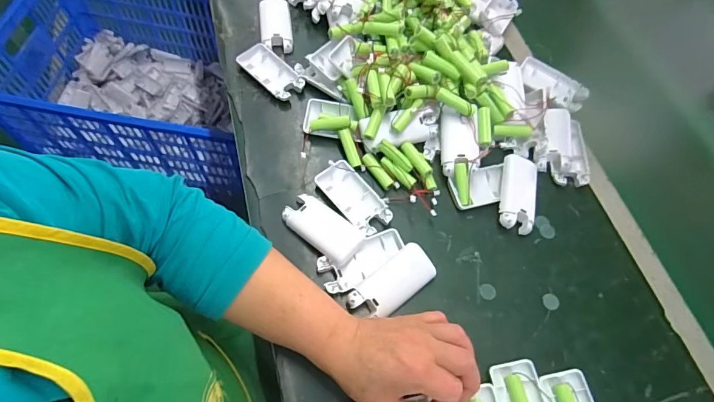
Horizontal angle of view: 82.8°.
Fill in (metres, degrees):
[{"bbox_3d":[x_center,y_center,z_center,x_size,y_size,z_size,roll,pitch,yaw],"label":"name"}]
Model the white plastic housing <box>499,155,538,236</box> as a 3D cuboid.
[{"bbox_3d":[0.190,-0.009,0.476,0.044,0.021,0.095,14,63,3],"label":"white plastic housing"}]

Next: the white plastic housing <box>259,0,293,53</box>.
[{"bbox_3d":[-0.119,-0.257,0.590,0.044,0.016,0.093,-6,64,-7],"label":"white plastic housing"}]

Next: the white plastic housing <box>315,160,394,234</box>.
[{"bbox_3d":[-0.003,-0.004,0.465,0.043,0.016,0.093,-37,72,-20],"label":"white plastic housing"}]

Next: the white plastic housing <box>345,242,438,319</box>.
[{"bbox_3d":[0.037,0.088,0.421,0.091,0.025,0.042,-37,72,-20],"label":"white plastic housing"}]

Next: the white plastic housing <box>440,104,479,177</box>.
[{"bbox_3d":[0.121,-0.072,0.480,0.040,0.029,0.083,5,63,-2],"label":"white plastic housing"}]

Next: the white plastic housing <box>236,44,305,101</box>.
[{"bbox_3d":[-0.114,-0.171,0.538,0.094,0.012,0.046,42,68,15],"label":"white plastic housing"}]

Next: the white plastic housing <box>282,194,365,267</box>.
[{"bbox_3d":[-0.037,0.030,0.442,0.090,0.024,0.046,37,67,13],"label":"white plastic housing"}]

